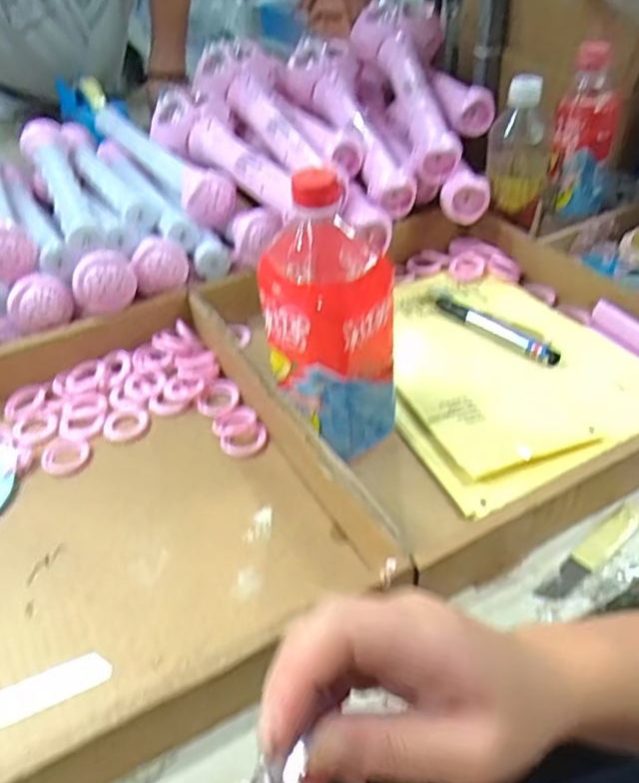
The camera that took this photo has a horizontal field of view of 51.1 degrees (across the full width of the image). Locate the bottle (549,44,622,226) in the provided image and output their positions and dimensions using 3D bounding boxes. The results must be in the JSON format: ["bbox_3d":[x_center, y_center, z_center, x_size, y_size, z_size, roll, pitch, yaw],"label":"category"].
[{"bbox_3d":[0.279,-0.271,0.695,0.064,0.157,0.066,15,45,19],"label":"bottle"}]

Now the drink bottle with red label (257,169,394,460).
[{"bbox_3d":[0.012,-0.048,0.478,0.077,0.213,0.083,-2,42,2],"label":"drink bottle with red label"}]

